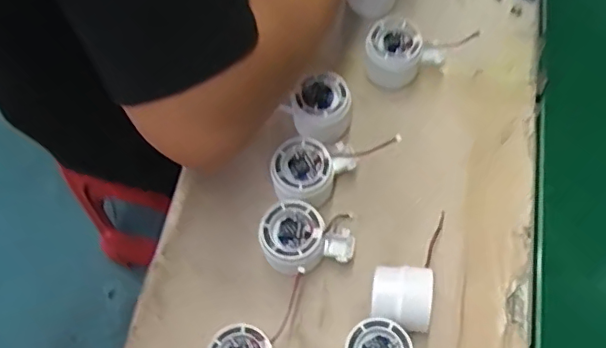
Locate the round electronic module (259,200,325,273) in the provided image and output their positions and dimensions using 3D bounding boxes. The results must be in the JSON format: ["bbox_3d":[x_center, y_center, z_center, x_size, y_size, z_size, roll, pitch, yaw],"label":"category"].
[{"bbox_3d":[-0.009,0.059,0.511,0.054,0.044,0.058,-1,63,2],"label":"round electronic module"}]

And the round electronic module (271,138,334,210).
[{"bbox_3d":[-0.002,0.004,0.541,0.053,0.058,0.056,-1,63,2],"label":"round electronic module"}]

